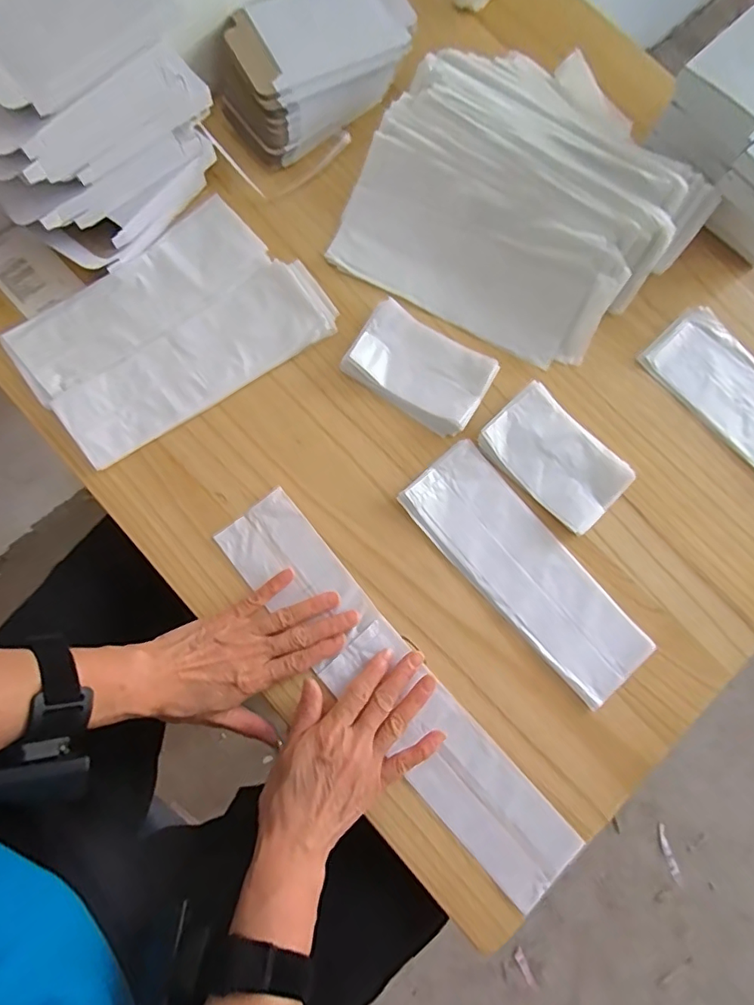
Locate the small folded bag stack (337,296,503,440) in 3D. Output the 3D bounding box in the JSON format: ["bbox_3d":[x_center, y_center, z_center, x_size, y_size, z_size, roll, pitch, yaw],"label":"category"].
[{"bbox_3d":[0.041,-0.127,0.497,0.127,0.015,0.085,32,80,5],"label":"small folded bag stack"}]

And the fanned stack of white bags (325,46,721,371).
[{"bbox_3d":[0.150,-0.307,0.513,0.298,0.070,0.290,29,80,4],"label":"fanned stack of white bags"}]

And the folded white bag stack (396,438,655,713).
[{"bbox_3d":[0.132,0.059,0.471,0.087,0.007,0.245,-41,83,-8],"label":"folded white bag stack"}]

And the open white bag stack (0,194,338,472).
[{"bbox_3d":[-0.196,-0.166,0.503,0.263,0.011,0.175,-38,82,-8],"label":"open white bag stack"}]

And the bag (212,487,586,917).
[{"bbox_3d":[0.010,0.156,0.447,0.074,0.011,0.387,-40,82,-8],"label":"bag"}]

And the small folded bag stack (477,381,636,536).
[{"bbox_3d":[0.165,-0.041,0.490,0.079,0.016,0.130,-44,83,-9],"label":"small folded bag stack"}]

